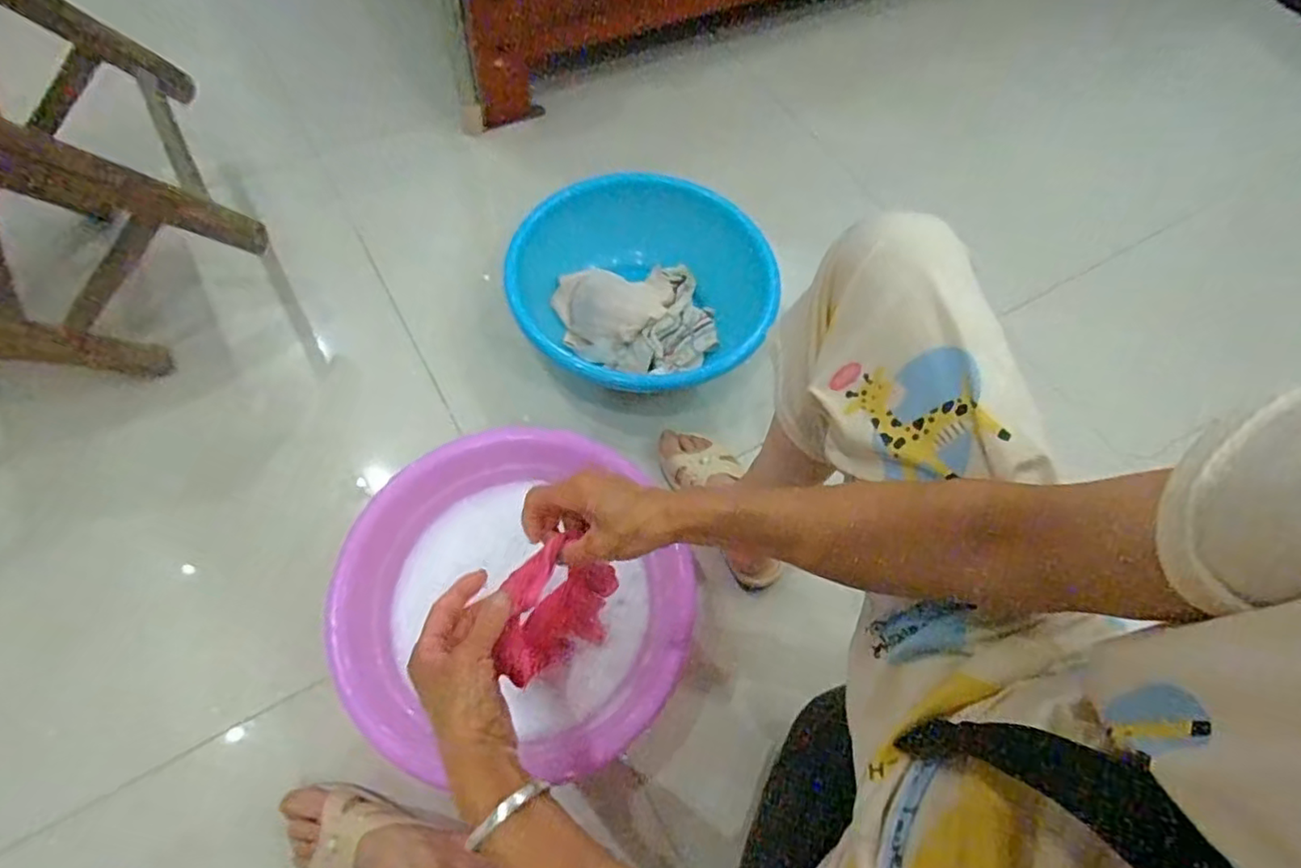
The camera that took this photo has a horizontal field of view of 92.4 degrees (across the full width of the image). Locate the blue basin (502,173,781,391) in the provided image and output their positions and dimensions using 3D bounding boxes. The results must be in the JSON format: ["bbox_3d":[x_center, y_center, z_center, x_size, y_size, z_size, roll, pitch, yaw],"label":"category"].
[{"bbox_3d":[-0.004,-0.207,0.868,0.373,0.113,0.288,2,62,-3],"label":"blue basin"}]

